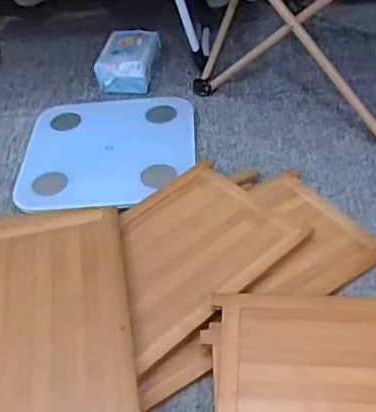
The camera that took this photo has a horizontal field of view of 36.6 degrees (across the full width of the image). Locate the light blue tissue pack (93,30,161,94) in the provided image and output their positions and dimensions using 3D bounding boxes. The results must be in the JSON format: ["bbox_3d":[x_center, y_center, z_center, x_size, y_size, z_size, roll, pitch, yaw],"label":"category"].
[{"bbox_3d":[-0.122,-0.296,1.172,0.100,0.080,0.161,3,44,11],"label":"light blue tissue pack"}]

